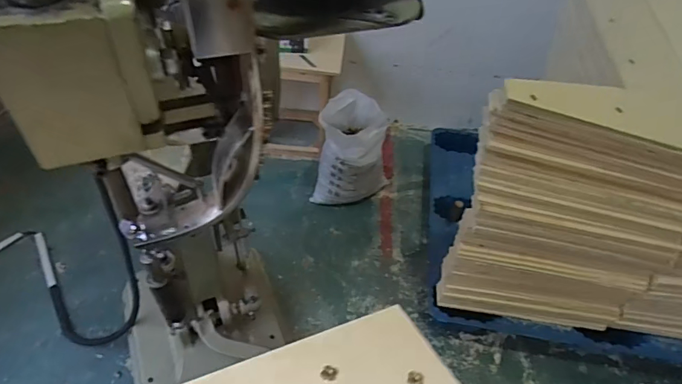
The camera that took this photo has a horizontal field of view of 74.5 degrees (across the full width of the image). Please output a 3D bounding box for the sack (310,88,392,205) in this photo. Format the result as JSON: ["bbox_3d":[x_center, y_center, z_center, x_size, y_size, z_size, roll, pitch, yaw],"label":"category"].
[{"bbox_3d":[0.054,-0.159,1.836,0.298,0.429,0.271,10,48,4],"label":"sack"}]

